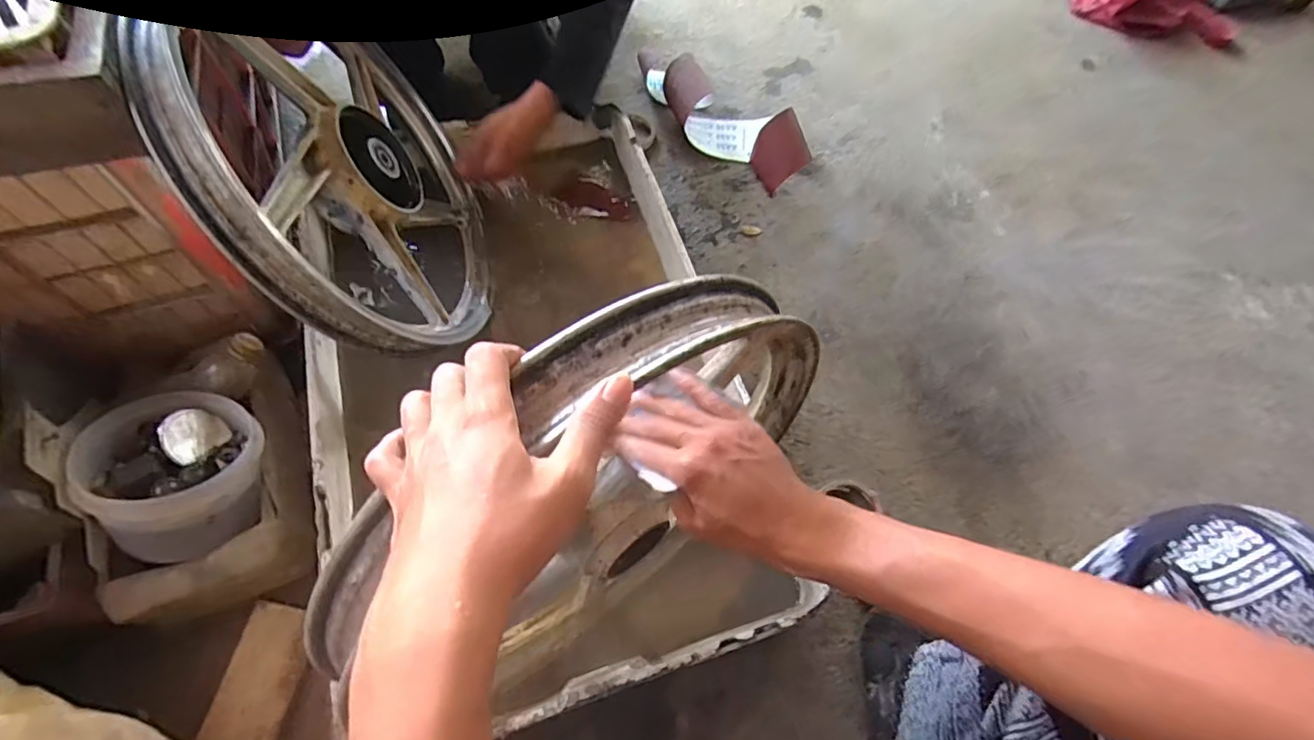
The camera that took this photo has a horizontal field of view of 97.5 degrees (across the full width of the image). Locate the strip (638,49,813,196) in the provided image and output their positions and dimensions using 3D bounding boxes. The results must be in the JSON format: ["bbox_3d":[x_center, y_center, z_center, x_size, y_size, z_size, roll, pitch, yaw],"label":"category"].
[{"bbox_3d":[0.101,-0.461,1.021,0.374,0.072,0.131,39,65,15],"label":"strip"}]

